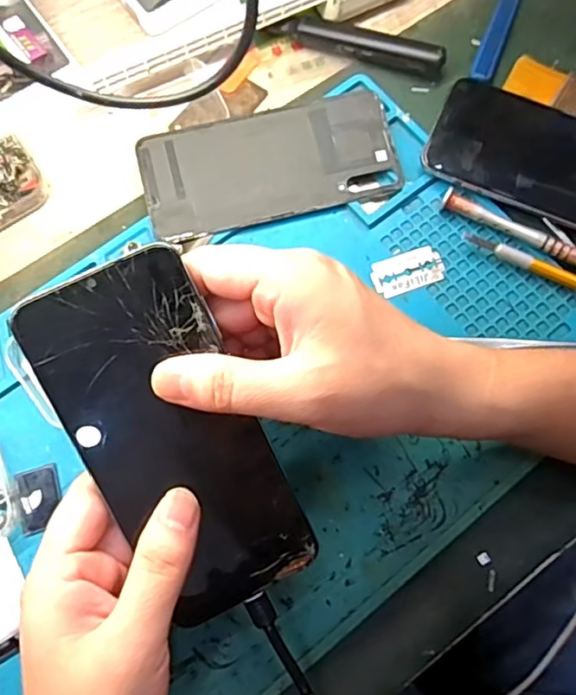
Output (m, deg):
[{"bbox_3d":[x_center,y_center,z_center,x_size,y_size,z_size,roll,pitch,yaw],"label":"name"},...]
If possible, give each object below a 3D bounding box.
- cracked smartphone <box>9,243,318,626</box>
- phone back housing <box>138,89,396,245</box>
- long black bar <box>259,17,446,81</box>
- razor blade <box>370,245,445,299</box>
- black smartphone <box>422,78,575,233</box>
[{"bbox_3d":[-0.046,0.038,0.247,0.072,0.005,0.154,-31,101,-9],"label":"cracked smartphone"},{"bbox_3d":[-0.011,-0.111,0.357,0.151,0.013,0.068,-14,73,-4],"label":"phone back housing"},{"bbox_3d":[0.044,-0.200,0.383,0.118,0.016,0.020,20,74,6],"label":"long black bar"},{"bbox_3d":[0.070,-0.045,0.342,0.041,0.004,0.023,-19,74,-6],"label":"razor blade"},{"bbox_3d":[0.158,-0.114,0.356,0.140,0.015,0.075,23,74,7],"label":"black smartphone"}]

